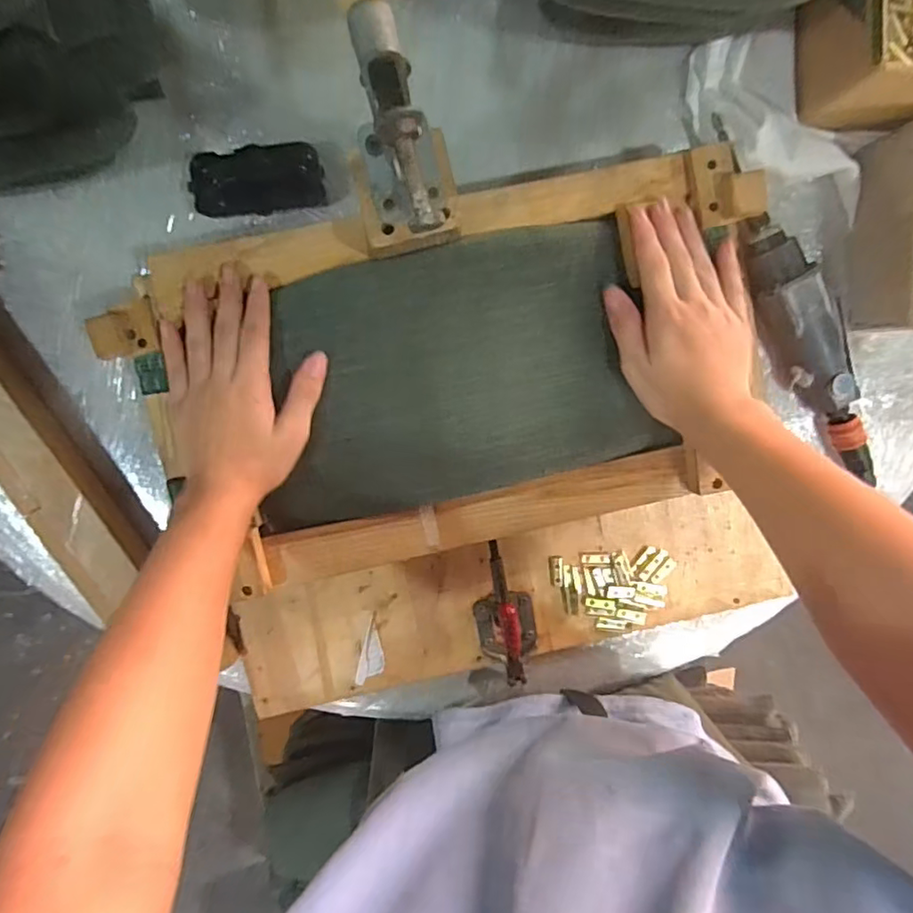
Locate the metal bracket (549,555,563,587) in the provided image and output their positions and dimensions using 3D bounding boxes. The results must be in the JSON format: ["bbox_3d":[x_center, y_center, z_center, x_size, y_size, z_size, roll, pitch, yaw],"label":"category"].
[{"bbox_3d":[0.096,0.111,0.555,0.013,0.004,0.031,-4,98,-1],"label":"metal bracket"}]

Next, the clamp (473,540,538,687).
[{"bbox_3d":[0.046,0.147,0.522,0.057,0.073,0.144,-9,98,-1],"label":"clamp"}]

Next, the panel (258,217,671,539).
[{"bbox_3d":[-0.004,-0.066,0.465,0.310,0.030,0.194,-13,98,0],"label":"panel"}]

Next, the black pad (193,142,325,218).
[{"bbox_3d":[-0.172,-0.240,0.501,0.108,0.024,0.050,-14,99,-13],"label":"black pad"}]

